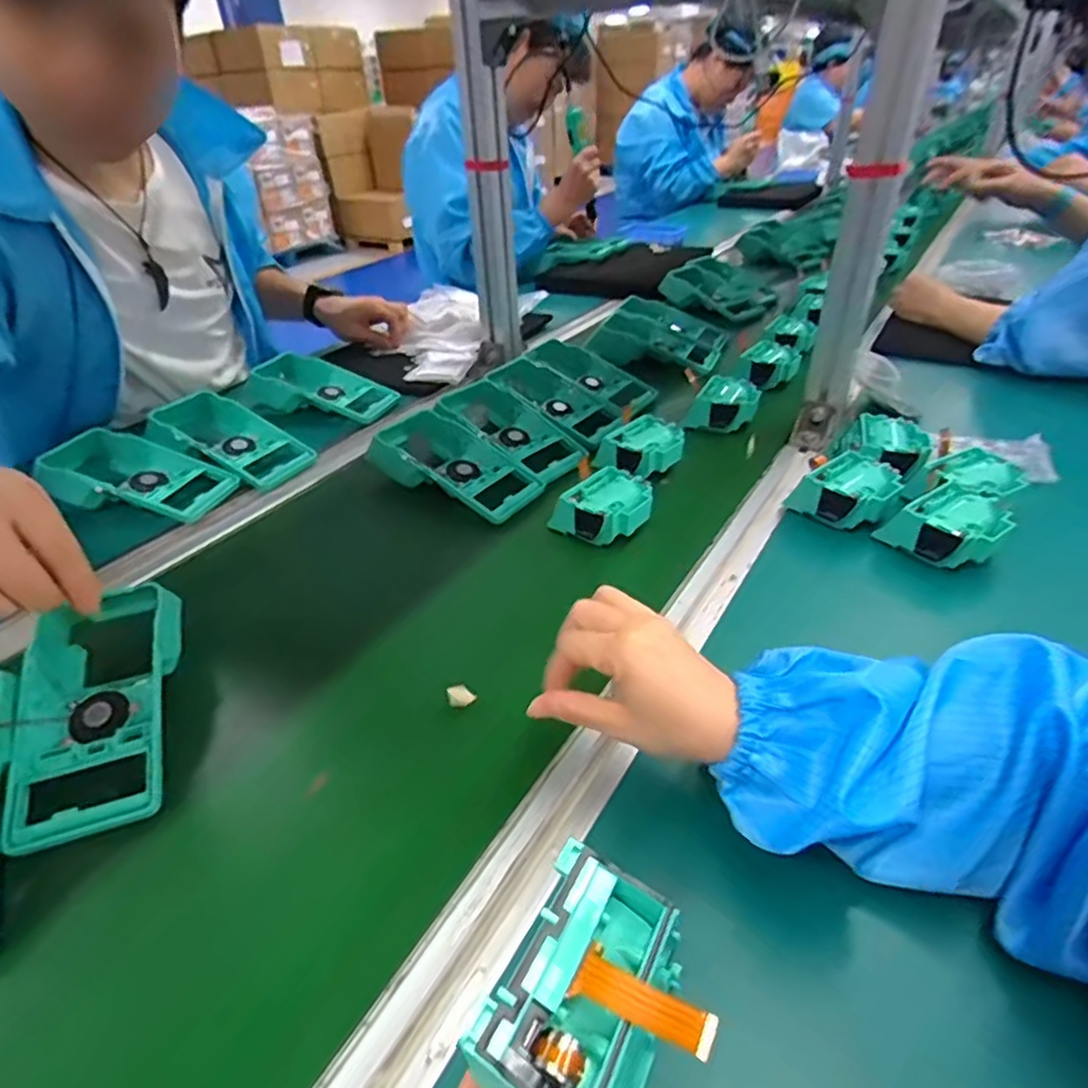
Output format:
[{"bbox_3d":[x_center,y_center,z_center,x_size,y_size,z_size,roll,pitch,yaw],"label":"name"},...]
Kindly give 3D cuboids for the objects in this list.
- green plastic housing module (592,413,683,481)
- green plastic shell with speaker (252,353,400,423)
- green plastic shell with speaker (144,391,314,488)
[{"bbox_3d":[0.106,-0.102,0.670,0.078,0.031,0.067,-30,43,-31],"label":"green plastic housing module"},{"bbox_3d":[-0.282,-0.200,0.821,0.175,0.050,0.092,9,38,18],"label":"green plastic shell with speaker"},{"bbox_3d":[-0.347,-0.110,0.714,0.178,0.044,0.090,25,44,13],"label":"green plastic shell with speaker"}]

